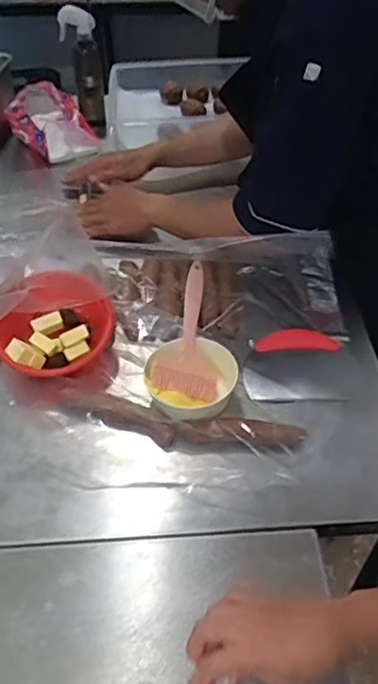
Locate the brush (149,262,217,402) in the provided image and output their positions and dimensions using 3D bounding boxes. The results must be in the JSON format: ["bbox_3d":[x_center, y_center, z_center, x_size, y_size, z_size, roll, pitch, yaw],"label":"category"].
[{"bbox_3d":[0.005,-0.016,0.772,0.080,0.036,0.192,7,60,4],"label":"brush"}]

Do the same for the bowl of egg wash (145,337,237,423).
[{"bbox_3d":[0.003,0.045,0.738,0.106,0.053,0.109,0,47,0],"label":"bowl of egg wash"}]

